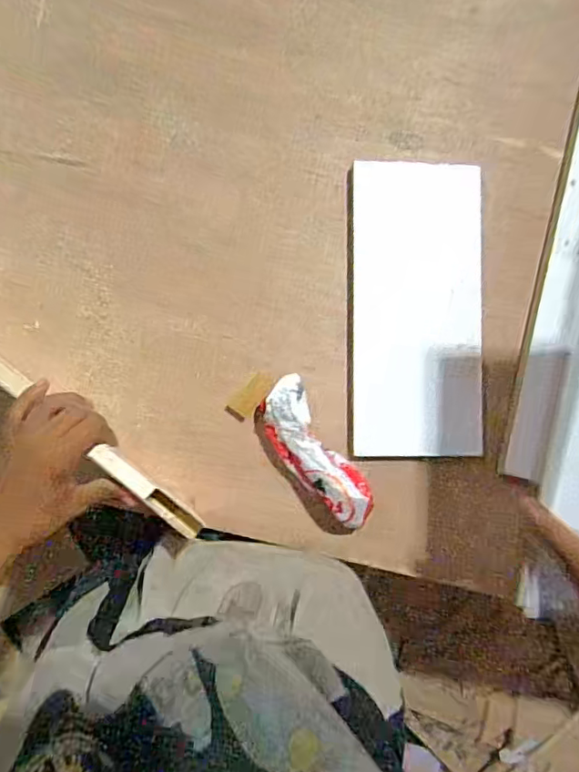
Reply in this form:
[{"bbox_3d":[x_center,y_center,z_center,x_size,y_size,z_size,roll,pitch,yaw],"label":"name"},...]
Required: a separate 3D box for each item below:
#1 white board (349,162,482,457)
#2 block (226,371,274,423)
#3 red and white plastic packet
[{"bbox_3d":[0.155,-0.097,0.656,0.159,0.016,0.358,0,87,-2],"label":"white board"},{"bbox_3d":[-0.047,0.012,0.647,0.031,0.012,0.064,36,85,-5],"label":"block"},{"bbox_3d":[0.028,0.080,0.624,0.066,0.073,0.181,-32,91,-5],"label":"red and white plastic packet"}]

